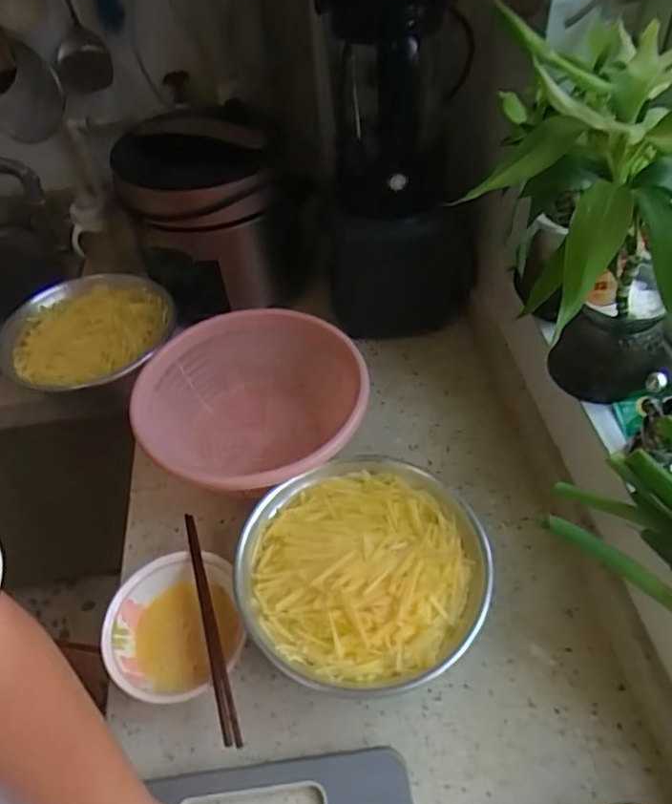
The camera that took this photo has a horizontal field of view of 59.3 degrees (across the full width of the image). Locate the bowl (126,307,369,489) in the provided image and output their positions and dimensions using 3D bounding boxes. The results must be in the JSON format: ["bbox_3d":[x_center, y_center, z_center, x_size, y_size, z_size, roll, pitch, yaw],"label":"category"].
[{"bbox_3d":[-0.102,0.020,0.768,0.280,0.131,0.265,-3,48,3],"label":"bowl"}]

